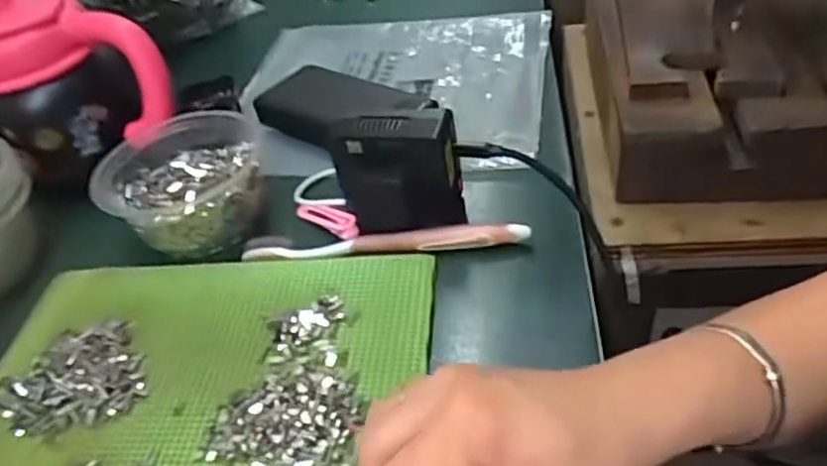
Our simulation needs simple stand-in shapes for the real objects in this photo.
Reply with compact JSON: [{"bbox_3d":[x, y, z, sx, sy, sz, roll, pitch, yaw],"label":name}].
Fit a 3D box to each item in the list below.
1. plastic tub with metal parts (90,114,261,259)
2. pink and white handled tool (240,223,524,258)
[{"bbox_3d":[-0.160,-0.038,0.467,0.105,0.046,0.114,-13,42,-3],"label":"plastic tub with metal parts"},{"bbox_3d":[-0.019,0.003,0.423,0.180,0.013,0.013,-5,42,6],"label":"pink and white handled tool"}]

